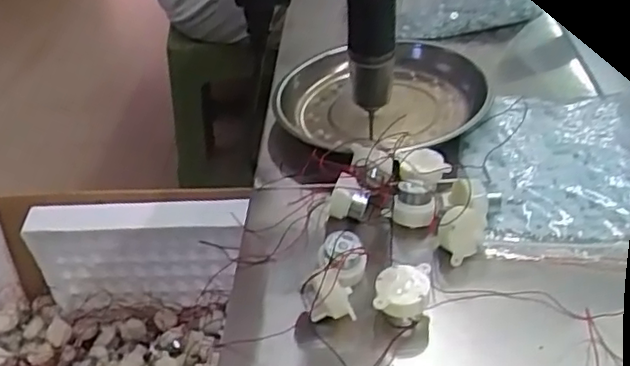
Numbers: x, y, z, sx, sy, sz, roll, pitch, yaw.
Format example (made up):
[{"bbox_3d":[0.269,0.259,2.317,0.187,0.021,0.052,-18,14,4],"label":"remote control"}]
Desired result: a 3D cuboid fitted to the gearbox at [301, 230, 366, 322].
[{"bbox_3d":[0.013,0.059,0.420,0.030,0.035,0.053,5,39,13],"label":"gearbox"}]

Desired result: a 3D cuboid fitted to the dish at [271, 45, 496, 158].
[{"bbox_3d":[0.058,-0.075,0.599,0.165,0.046,0.182,-32,45,-30],"label":"dish"}]

